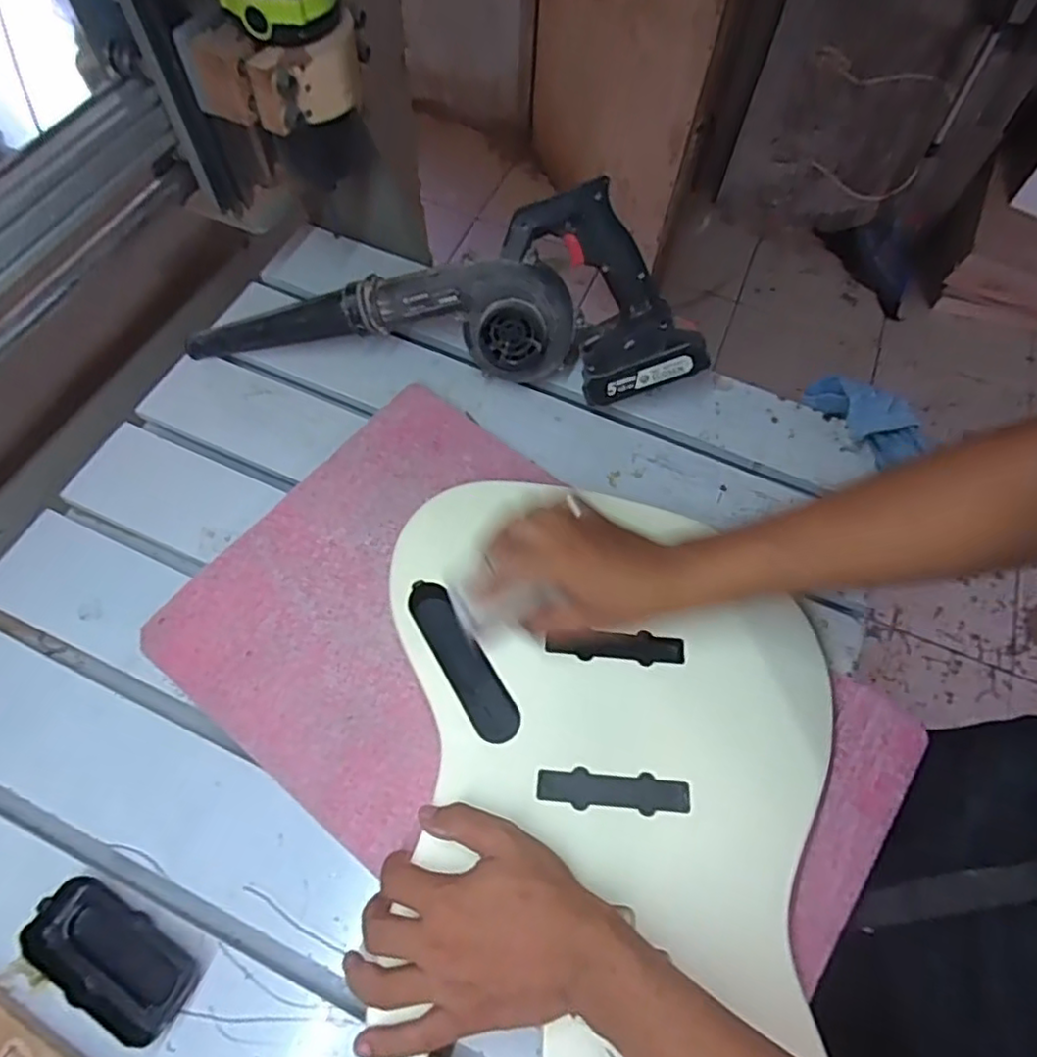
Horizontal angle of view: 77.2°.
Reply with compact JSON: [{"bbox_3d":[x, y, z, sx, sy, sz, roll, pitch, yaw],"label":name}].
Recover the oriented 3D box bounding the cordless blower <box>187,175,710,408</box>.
[{"bbox_3d":[-0.065,-0.210,0.600,0.479,0.167,0.109,10,63,2],"label":"cordless blower"}]

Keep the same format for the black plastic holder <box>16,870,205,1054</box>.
[{"bbox_3d":[-0.262,0.277,0.421,0.110,0.024,0.052,26,65,10],"label":"black plastic holder"}]

